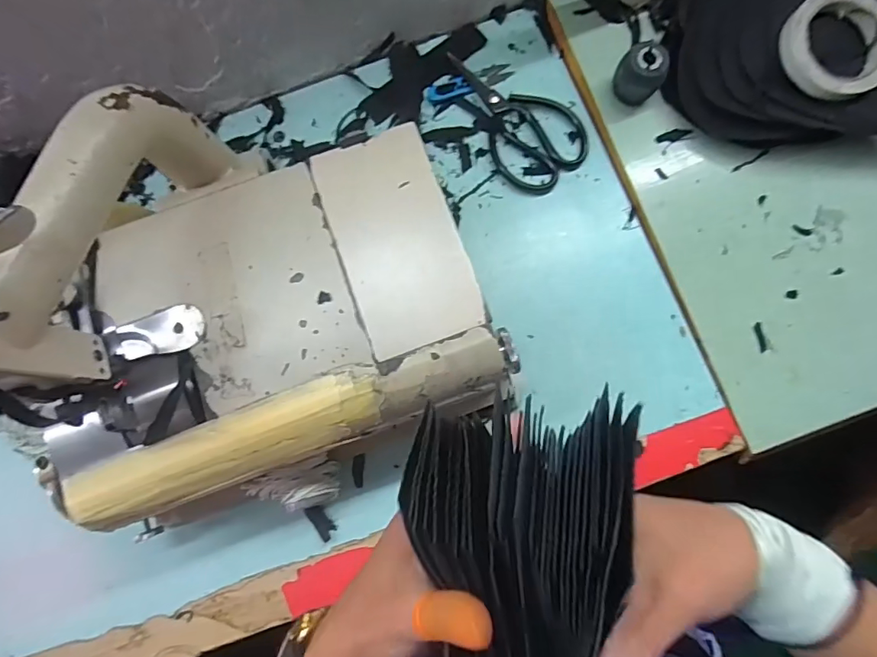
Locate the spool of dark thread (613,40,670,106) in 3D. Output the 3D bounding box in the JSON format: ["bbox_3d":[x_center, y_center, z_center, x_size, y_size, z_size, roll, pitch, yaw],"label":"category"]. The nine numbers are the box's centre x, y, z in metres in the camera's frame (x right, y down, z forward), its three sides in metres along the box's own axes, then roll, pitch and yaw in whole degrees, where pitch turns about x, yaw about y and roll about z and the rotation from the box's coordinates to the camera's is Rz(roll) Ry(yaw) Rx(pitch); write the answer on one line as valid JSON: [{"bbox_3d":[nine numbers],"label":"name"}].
[{"bbox_3d":[0.208,-0.261,0.507,0.047,0.057,0.039,27,84,5],"label":"spool of dark thread"}]

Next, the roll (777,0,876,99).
[{"bbox_3d":[0.384,-0.274,0.467,0.102,0.028,0.097,0,82,2],"label":"roll"}]

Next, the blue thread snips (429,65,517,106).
[{"bbox_3d":[0.036,-0.277,0.547,0.100,0.006,0.023,-23,82,-1],"label":"blue thread snips"}]

